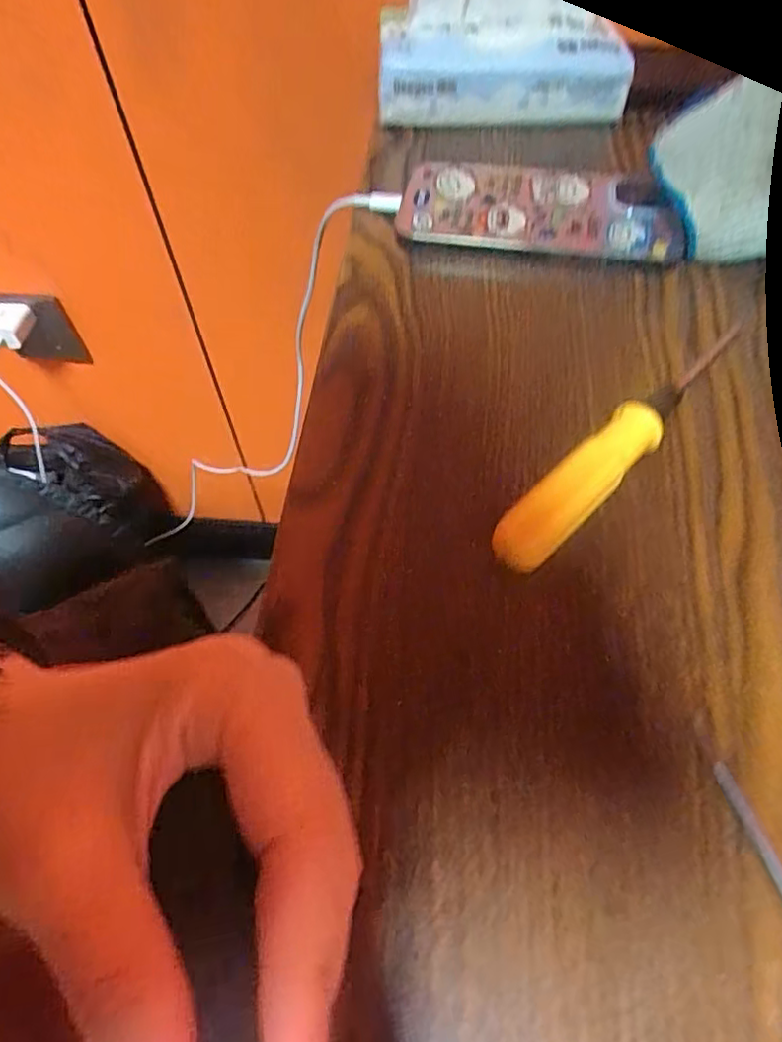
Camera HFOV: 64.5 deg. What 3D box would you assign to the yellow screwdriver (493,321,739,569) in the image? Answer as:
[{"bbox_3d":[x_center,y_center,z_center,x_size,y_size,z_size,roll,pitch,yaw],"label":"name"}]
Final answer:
[{"bbox_3d":[0.090,-0.030,0.235,0.138,0.022,0.017,-39,64,-21],"label":"yellow screwdriver"}]

